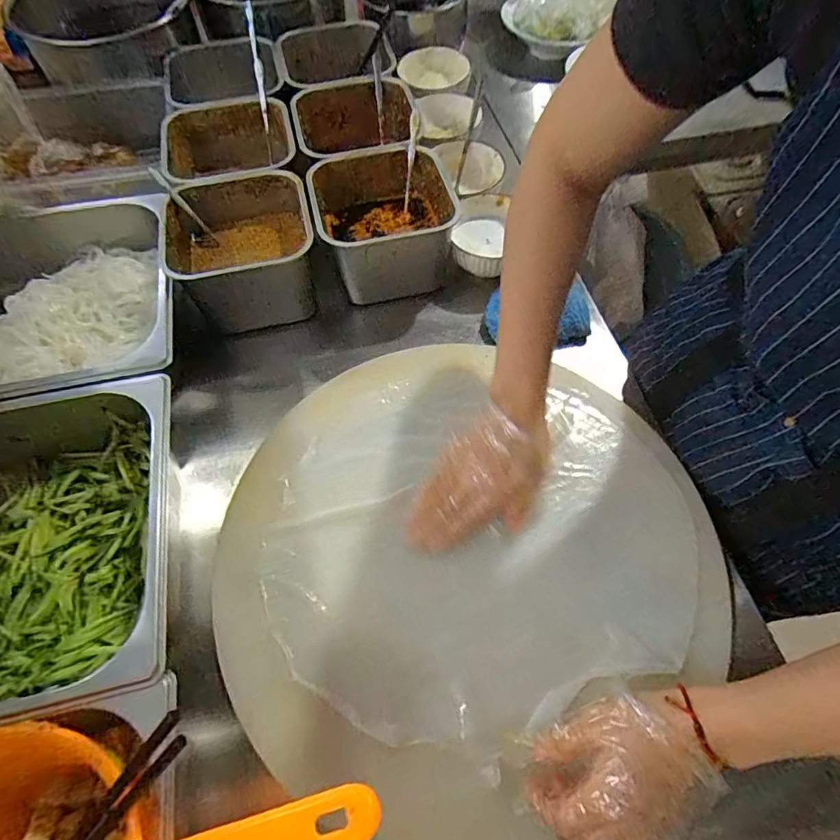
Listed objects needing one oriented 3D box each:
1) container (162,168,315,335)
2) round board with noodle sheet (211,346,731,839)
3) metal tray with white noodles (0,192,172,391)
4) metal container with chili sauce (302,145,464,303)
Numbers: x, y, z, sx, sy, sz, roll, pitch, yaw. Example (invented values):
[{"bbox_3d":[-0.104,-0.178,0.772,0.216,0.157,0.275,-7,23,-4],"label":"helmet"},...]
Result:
[{"bbox_3d":[-0.202,-0.193,0.569,0.163,0.103,0.159,-19,62,-10],"label":"container"},{"bbox_3d":[0.032,0.113,0.465,0.445,0.046,0.414,1,62,-3],"label":"round board with noodle sheet"},{"bbox_3d":[-0.428,-0.103,0.552,0.335,0.127,0.265,-12,62,-6],"label":"metal tray with white noodles"},{"bbox_3d":[-0.043,-0.237,0.597,0.154,0.103,0.158,-13,61,-6],"label":"metal container with chili sauce"}]

